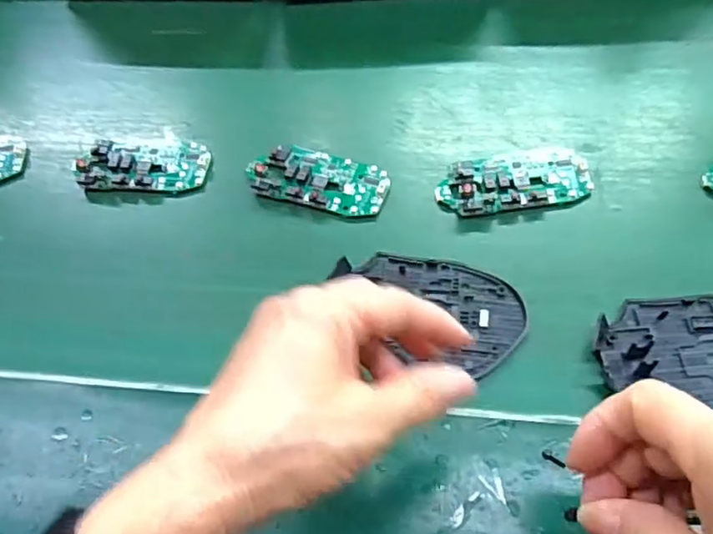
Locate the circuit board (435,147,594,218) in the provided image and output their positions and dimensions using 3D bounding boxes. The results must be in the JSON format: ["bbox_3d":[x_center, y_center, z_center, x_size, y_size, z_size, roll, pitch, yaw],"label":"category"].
[{"bbox_3d":[0.103,-0.059,0.411,0.098,0.014,0.048,-12,56,-3],"label":"circuit board"}]

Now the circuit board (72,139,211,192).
[{"bbox_3d":[-0.150,-0.073,0.443,0.089,0.013,0.042,-2,57,4],"label":"circuit board"}]

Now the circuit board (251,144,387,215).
[{"bbox_3d":[-0.025,-0.060,0.423,0.091,0.009,0.046,11,58,12],"label":"circuit board"}]

